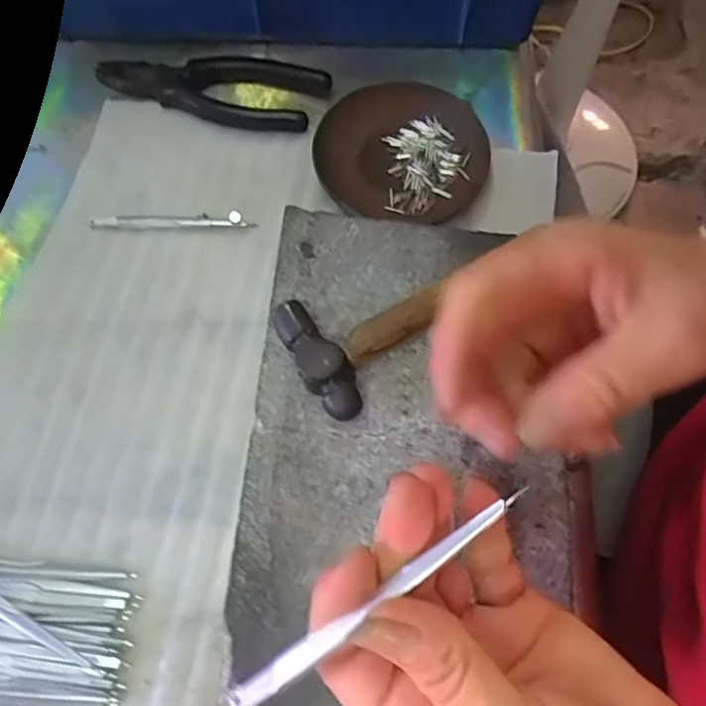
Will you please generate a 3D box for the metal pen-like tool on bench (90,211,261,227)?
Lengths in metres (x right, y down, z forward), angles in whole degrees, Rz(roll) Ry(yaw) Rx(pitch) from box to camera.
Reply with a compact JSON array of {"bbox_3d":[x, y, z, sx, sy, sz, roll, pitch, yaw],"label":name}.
[{"bbox_3d":[-0.119,-0.088,0.382,0.106,0.007,0.009,0,69,0],"label":"metal pen-like tool on bench"}]

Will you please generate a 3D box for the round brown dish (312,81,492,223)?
[{"bbox_3d":[0.034,-0.138,0.399,0.114,0.014,0.102,4,69,1],"label":"round brown dish"}]

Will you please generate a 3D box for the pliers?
[{"bbox_3d":[-0.102,-0.192,0.420,0.160,0.012,0.053,11,69,4],"label":"pliers"}]

